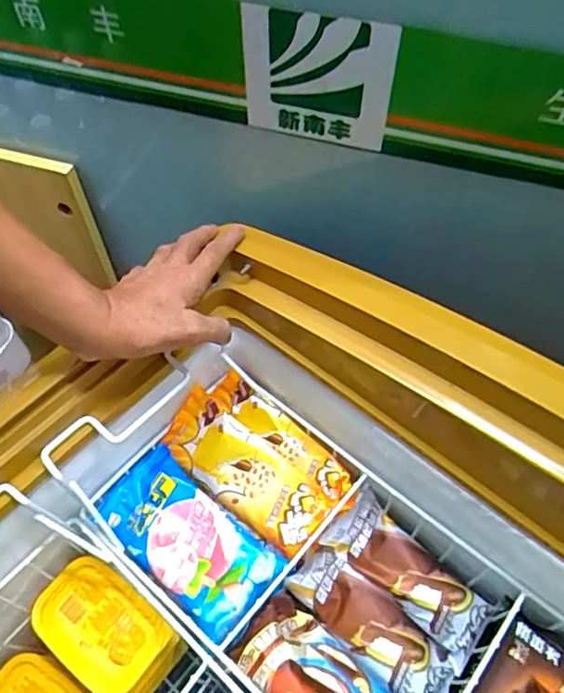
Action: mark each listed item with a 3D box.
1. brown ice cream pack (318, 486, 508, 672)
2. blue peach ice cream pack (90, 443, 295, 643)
[{"bbox_3d":[0.126,0.226,0.549,0.168,0.030,0.070,36,65,21],"label":"brown ice cream pack"},{"bbox_3d":[-0.091,0.182,0.519,0.175,0.023,0.093,35,65,21],"label":"blue peach ice cream pack"}]

